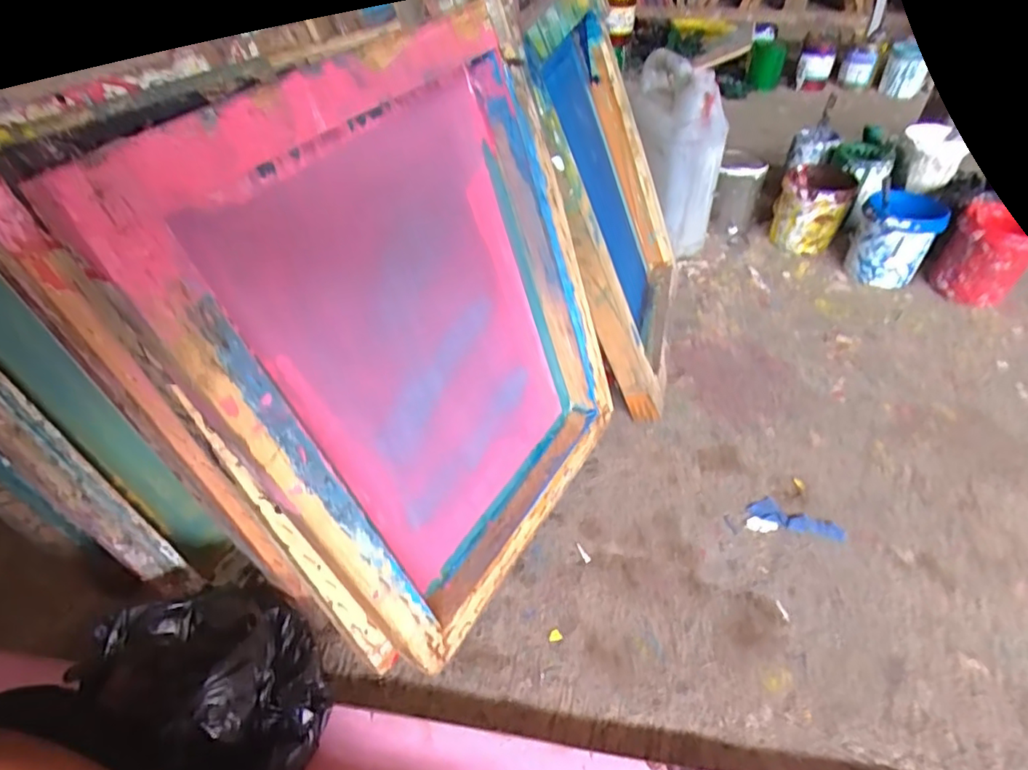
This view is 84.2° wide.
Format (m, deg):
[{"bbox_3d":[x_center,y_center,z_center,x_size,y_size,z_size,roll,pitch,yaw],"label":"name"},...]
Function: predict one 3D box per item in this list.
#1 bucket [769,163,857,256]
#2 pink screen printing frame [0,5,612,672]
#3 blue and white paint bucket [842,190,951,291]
[{"bbox_3d":[0.568,-0.338,1.090,0.125,0.134,0.133,20,47,22],"label":"bucket"},{"bbox_3d":[-0.067,-0.033,0.509,0.069,0.484,0.373,11,46,35],"label":"pink screen printing frame"},{"bbox_3d":[0.675,-0.267,1.001,0.120,0.147,0.158,28,50,29],"label":"blue and white paint bucket"}]

